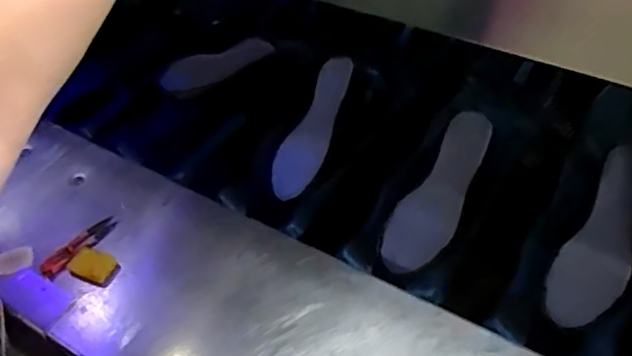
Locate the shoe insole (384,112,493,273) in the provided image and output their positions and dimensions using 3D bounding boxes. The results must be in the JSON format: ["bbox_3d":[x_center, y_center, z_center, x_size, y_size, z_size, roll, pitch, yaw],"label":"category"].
[{"bbox_3d":[0.156,0.018,0.759,0.072,0.011,0.221,28,83,24],"label":"shoe insole"}]

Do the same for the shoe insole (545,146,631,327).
[{"bbox_3d":[0.337,0.067,0.701,0.072,0.012,0.224,25,77,22],"label":"shoe insole"}]

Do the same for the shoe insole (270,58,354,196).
[{"bbox_3d":[-0.003,-0.074,0.862,0.060,0.016,0.223,19,75,17],"label":"shoe insole"}]

